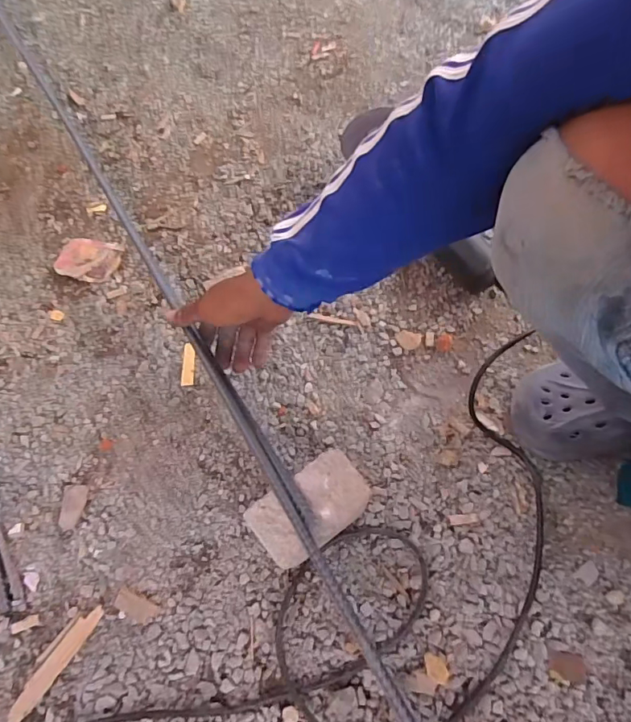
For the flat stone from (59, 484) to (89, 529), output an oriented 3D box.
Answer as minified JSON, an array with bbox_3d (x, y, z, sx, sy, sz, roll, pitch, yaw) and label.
[{"bbox_3d":[-0.266,0.159,0.515,0.026,0.004,0.047,-1,64,1],"label":"flat stone"}]

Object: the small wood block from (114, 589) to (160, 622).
[{"bbox_3d":[-0.178,0.243,0.466,0.044,0.004,0.018,20,66,11],"label":"small wood block"}]

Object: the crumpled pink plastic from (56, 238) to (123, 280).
[{"bbox_3d":[-0.326,-0.146,0.674,0.089,0.011,0.069,11,65,6],"label":"crumpled pink plastic"}]

